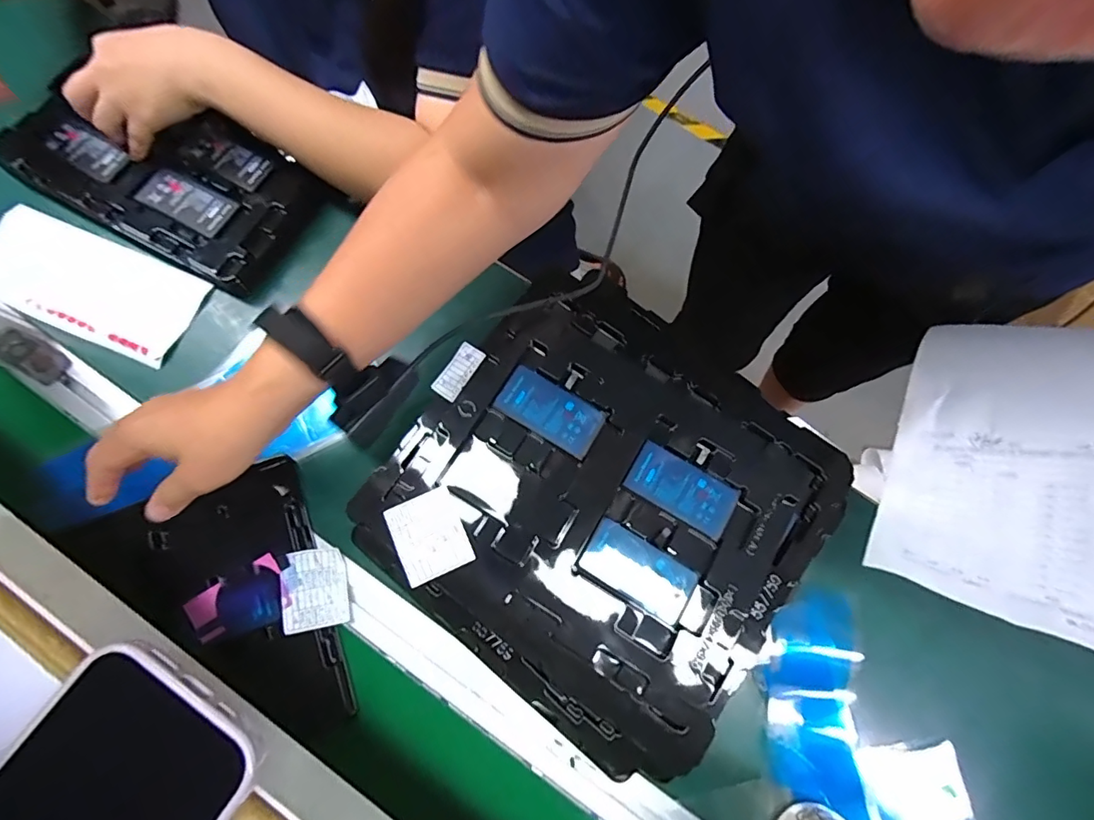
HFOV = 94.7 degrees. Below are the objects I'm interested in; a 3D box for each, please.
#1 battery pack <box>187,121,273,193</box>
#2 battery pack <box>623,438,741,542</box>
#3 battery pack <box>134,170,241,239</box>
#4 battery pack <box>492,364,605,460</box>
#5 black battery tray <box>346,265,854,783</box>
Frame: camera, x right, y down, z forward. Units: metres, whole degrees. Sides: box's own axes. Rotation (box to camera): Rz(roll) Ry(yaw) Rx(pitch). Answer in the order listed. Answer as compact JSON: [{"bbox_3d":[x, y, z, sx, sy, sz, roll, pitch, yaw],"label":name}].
[{"bbox_3d":[-0.306,-0.245,0.486,0.077,0.011,0.039,33,77,6],"label":"battery pack"},{"bbox_3d":[0.107,0.062,0.404,0.083,0.006,0.045,31,77,6],"label":"battery pack"},{"bbox_3d":[-0.334,-0.194,0.465,0.086,0.004,0.041,25,76,4],"label":"battery pack"},{"bbox_3d":[0.002,0.000,0.419,0.084,0.011,0.043,32,77,6],"label":"battery pack"},{"bbox_3d":[0.043,0.068,0.413,0.321,0.047,0.305,40,78,8],"label":"black battery tray"}]

